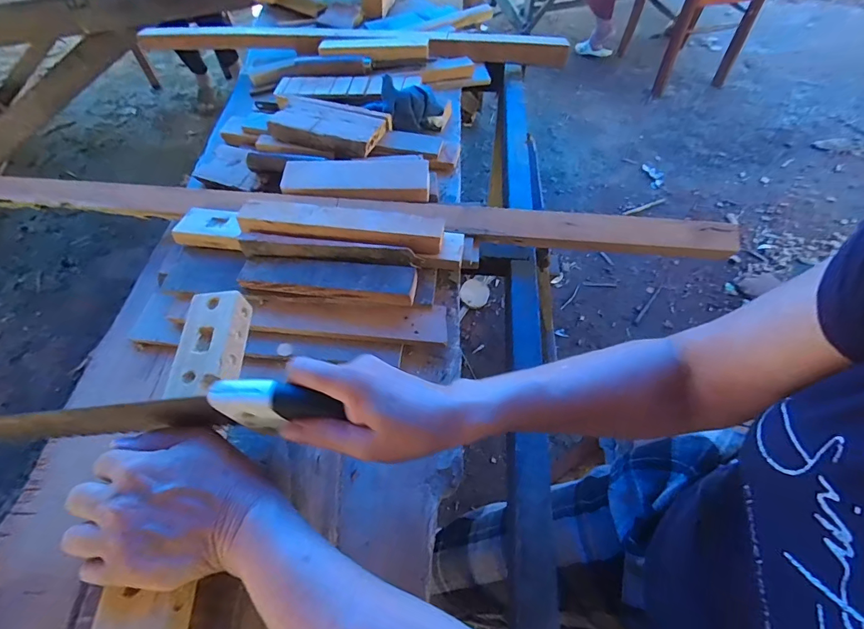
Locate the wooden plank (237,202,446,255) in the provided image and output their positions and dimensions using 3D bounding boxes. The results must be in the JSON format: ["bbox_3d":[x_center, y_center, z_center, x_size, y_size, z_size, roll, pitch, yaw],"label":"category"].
[{"bbox_3d":[-0.105,-0.103,0.491,0.234,0.031,0.049,5,58,5],"label":"wooden plank"}]

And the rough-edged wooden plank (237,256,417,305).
[{"bbox_3d":[-0.118,-0.042,0.476,0.200,0.023,0.043,6,58,6],"label":"rough-edged wooden plank"}]

